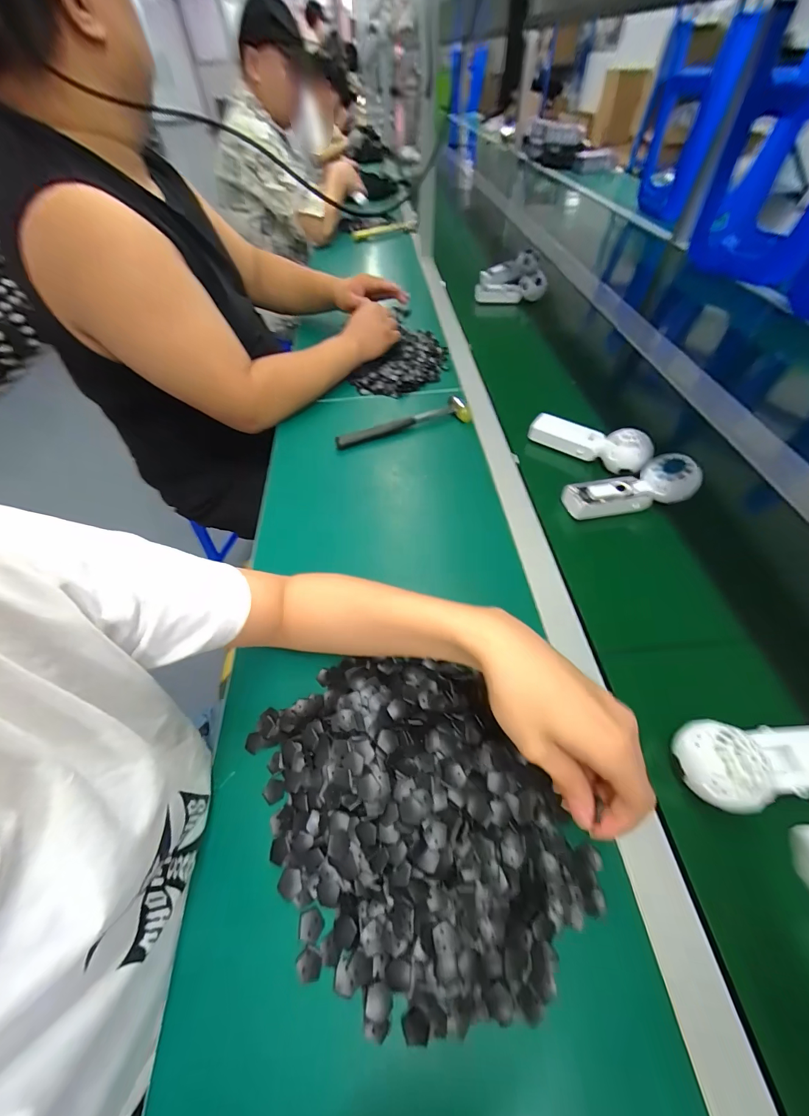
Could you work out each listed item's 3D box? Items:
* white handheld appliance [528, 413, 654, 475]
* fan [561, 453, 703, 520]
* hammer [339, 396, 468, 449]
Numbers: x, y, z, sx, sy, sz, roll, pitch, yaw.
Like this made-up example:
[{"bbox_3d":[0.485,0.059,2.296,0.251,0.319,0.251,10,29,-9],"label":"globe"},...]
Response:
[{"bbox_3d":[0.286,-0.184,0.571,0.176,0.059,0.035,34,61,23],"label":"white handheld appliance"},{"bbox_3d":[0.311,-0.098,0.511,0.174,0.051,0.057,-14,54,5],"label":"fan"},{"bbox_3d":[-0.003,-0.235,0.641,0.238,0.027,0.053,-17,55,-12],"label":"hammer"}]

